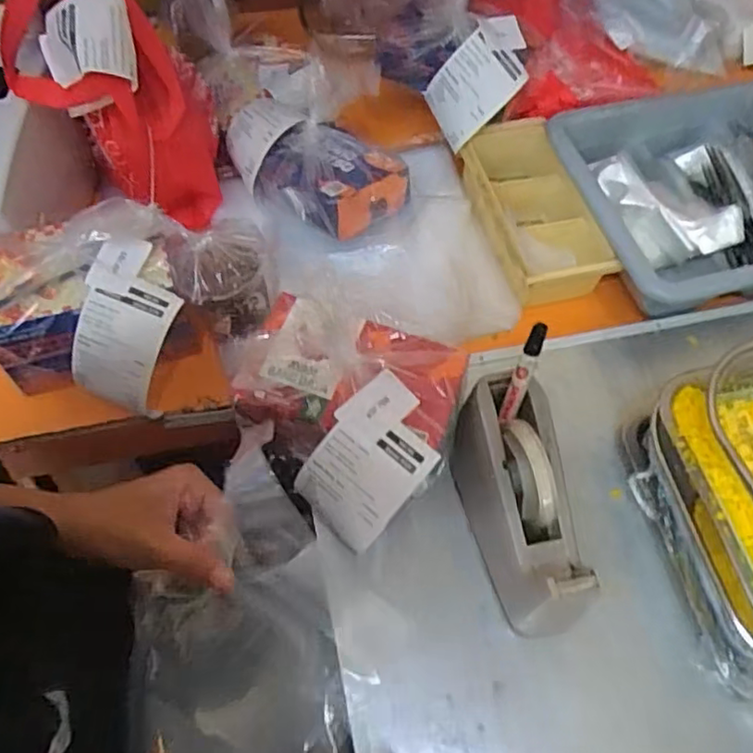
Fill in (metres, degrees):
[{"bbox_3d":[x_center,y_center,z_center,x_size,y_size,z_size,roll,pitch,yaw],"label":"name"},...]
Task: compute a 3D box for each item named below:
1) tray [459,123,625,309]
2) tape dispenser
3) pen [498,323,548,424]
[{"bbox_3d":[0.181,-0.190,0.725,0.104,0.052,0.227,-13,63,-9],"label":"tray"},{"bbox_3d":[0.121,0.103,0.519,0.085,0.094,0.209,-9,76,-7],"label":"tape dispenser"},{"bbox_3d":[0.121,-0.003,0.527,0.015,0.097,0.016,21,19,9],"label":"pen"}]

